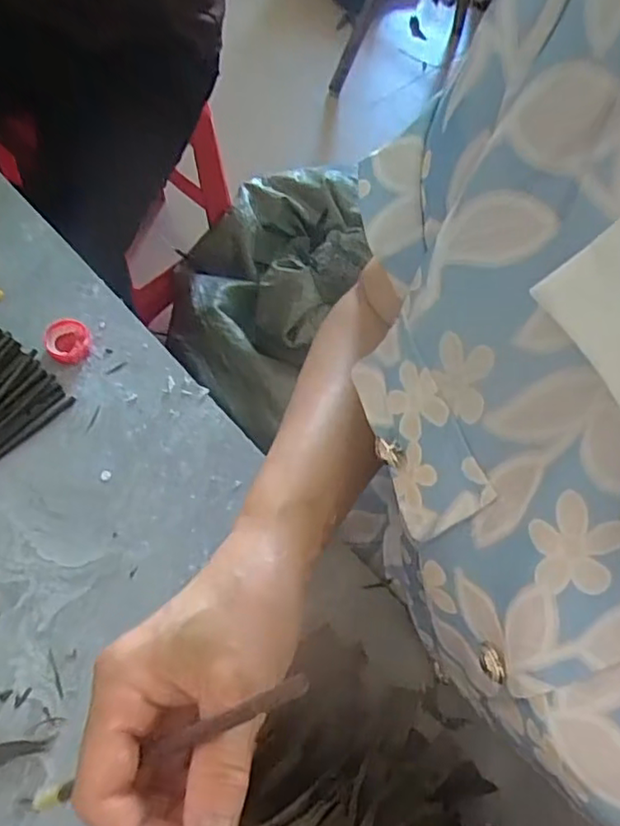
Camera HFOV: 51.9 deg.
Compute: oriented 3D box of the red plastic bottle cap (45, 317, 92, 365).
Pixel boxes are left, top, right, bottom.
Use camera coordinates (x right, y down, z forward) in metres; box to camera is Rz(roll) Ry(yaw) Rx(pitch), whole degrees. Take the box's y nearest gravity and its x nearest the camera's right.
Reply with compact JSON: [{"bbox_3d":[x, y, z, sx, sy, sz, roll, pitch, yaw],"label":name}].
[{"bbox_3d":[-0.185,-0.056,0.486,0.033,0.017,0.036,1,63,-2],"label":"red plastic bottle cap"}]

